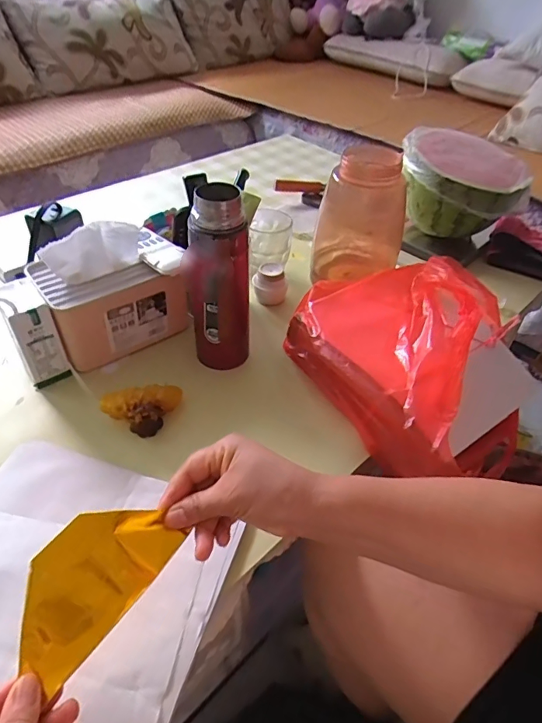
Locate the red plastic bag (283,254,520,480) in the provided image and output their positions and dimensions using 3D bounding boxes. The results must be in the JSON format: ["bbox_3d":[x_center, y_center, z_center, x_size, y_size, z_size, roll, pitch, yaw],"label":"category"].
[{"bbox_3d":[0.173,-0.020,0.511,0.203,0.126,0.280,-21,49,-24],"label":"red plastic bag"}]

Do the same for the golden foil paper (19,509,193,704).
[{"bbox_3d":[-0.128,0.152,0.323,0.071,0.007,0.116,47,65,-7],"label":"golden foil paper"}]

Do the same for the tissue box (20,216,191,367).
[{"bbox_3d":[-0.193,-0.081,0.565,0.168,0.140,0.096,-17,48,-21],"label":"tissue box"}]

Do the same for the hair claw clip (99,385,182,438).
[{"bbox_3d":[-0.138,0.051,0.504,0.086,0.035,0.051,-17,47,-20],"label":"hair claw clip"}]

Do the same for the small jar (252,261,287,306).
[{"bbox_3d":[-0.004,-0.113,0.674,0.044,0.049,0.043,2,44,-2],"label":"small jar"}]

